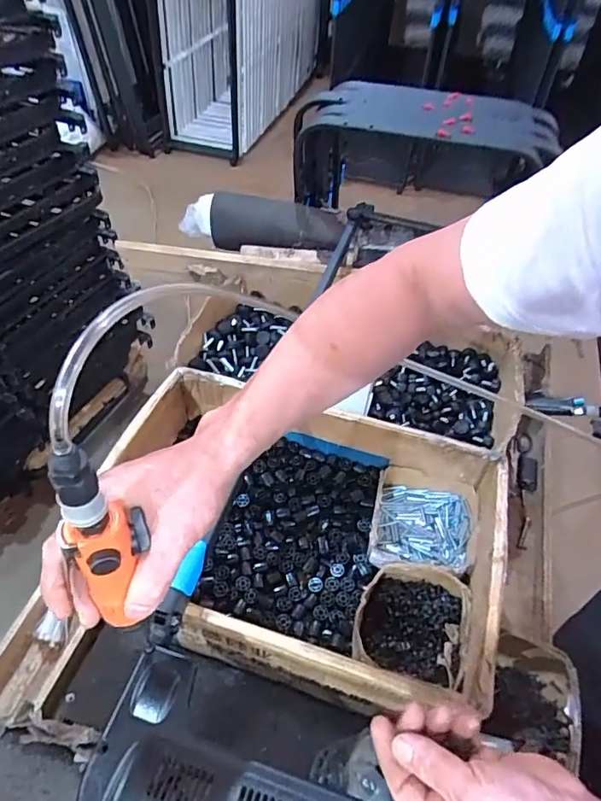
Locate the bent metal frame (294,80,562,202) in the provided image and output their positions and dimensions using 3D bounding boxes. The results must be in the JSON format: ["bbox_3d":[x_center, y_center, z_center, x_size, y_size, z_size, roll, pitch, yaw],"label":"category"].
[{"bbox_3d":[0.244,-0.520,1.033,0.507,0.160,0.213,8,49,4],"label":"bent metal frame"}]

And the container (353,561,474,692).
[{"bbox_3d":[0.144,0.299,0.682,0.131,0.073,0.134,18,51,12],"label":"container"}]

